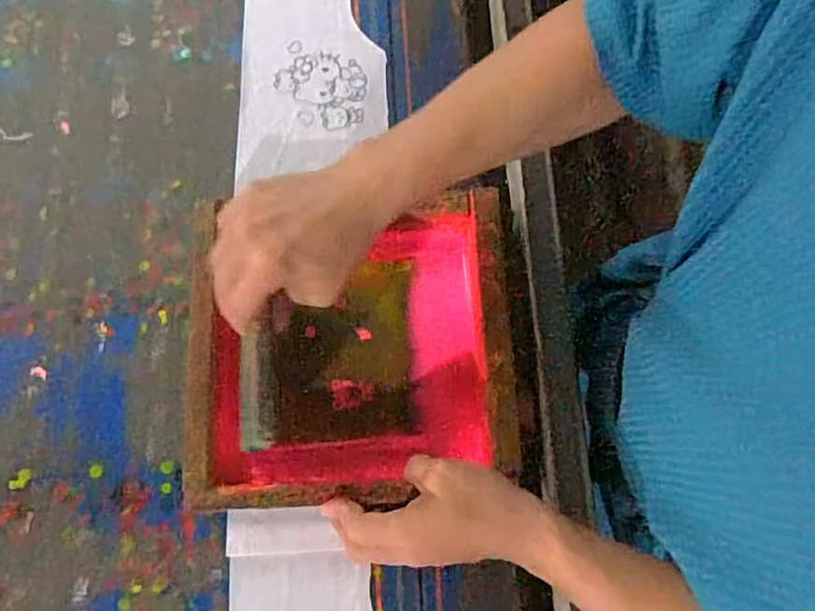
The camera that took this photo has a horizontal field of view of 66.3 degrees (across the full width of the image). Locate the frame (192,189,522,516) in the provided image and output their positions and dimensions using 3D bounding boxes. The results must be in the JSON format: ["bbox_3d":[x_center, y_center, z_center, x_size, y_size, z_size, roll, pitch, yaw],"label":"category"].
[{"bbox_3d":[-0.038,0.030,0.499,0.254,0.067,0.234,-6,75,-1],"label":"frame"}]

